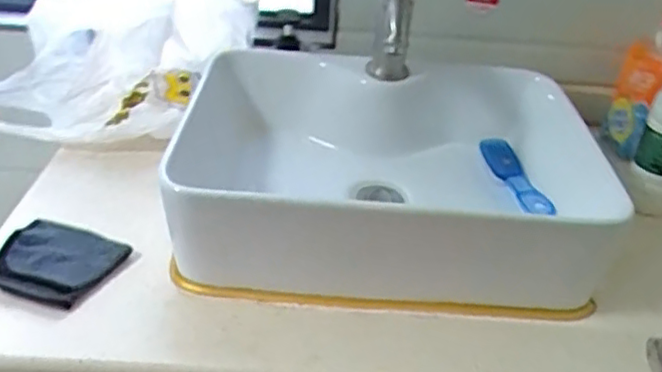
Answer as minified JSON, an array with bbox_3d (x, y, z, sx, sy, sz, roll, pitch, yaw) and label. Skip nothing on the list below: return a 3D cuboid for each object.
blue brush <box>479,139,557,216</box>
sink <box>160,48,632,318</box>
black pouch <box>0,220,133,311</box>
[{"bbox_3d":[0.243,-0.011,0.854,0.047,0.020,0.181,-2,34,-10],"label":"blue brush"},{"bbox_3d":[0.064,-0.029,0.816,0.467,0.141,0.368,3,34,-2],"label":"sink"},{"bbox_3d":[-0.308,0.080,0.704,0.141,0.027,0.107,12,34,12],"label":"black pouch"}]

